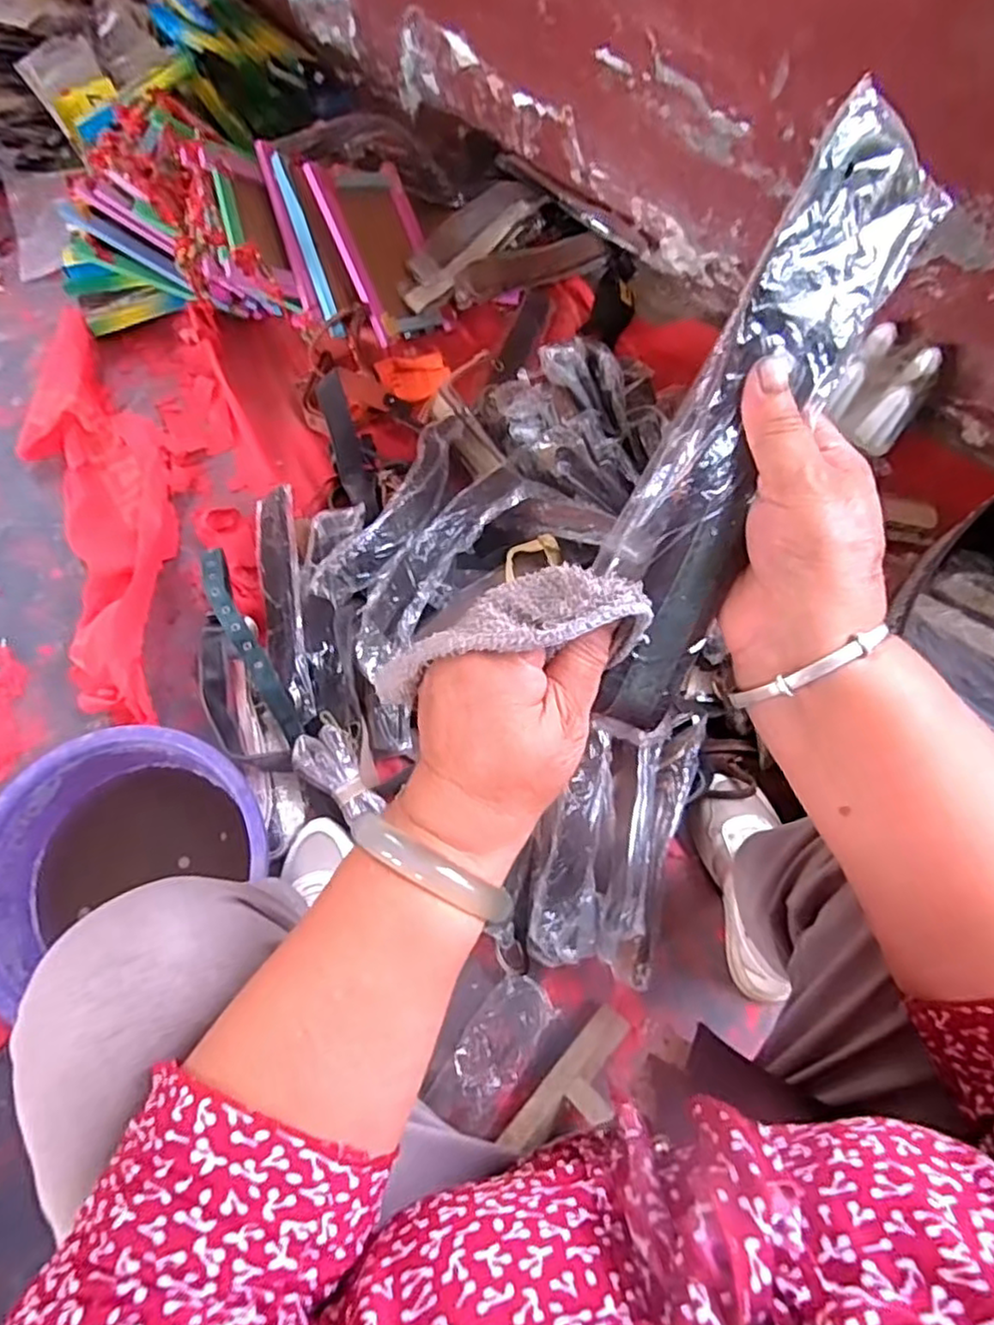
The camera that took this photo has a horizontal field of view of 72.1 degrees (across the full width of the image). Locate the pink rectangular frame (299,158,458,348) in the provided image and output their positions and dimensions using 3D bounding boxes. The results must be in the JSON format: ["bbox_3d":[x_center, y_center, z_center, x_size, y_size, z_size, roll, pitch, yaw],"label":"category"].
[{"bbox_3d":[-0.147,-0.556,0.926,0.160,0.018,0.209,-42,116,-44],"label":"pink rectangular frame"}]

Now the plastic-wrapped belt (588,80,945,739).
[{"bbox_3d":[0.103,-0.095,0.281,0.060,0.025,0.252,28,94,-12],"label":"plastic-wrapped belt"}]

